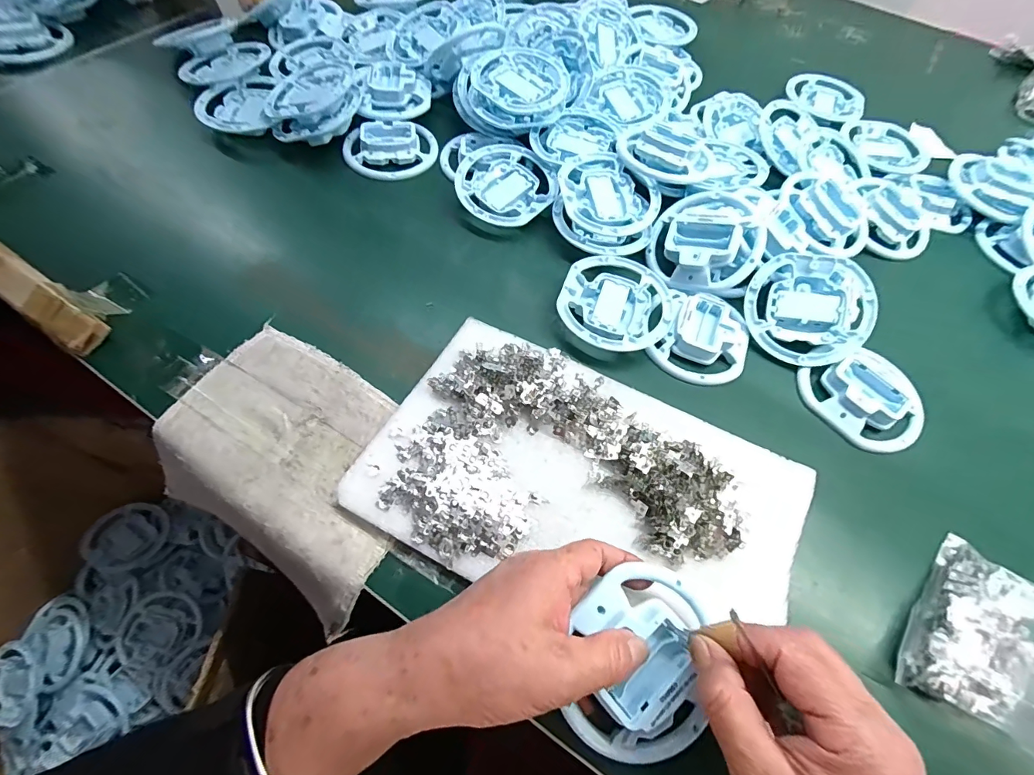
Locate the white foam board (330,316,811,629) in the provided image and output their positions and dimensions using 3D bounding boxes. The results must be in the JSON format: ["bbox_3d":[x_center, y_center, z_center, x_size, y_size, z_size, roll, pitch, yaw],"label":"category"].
[{"bbox_3d":[0.052,0.068,0.316,0.302,0.017,0.181,24,63,9],"label":"white foam board"}]

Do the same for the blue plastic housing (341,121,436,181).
[{"bbox_3d":[-0.141,-0.266,0.486,0.100,0.019,0.080,-2,62,-5],"label":"blue plastic housing"}]

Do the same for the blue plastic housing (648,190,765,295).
[{"bbox_3d":[0.178,-0.141,0.417,0.099,0.038,0.103,-2,65,18],"label":"blue plastic housing"}]

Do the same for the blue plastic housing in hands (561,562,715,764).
[{"bbox_3d":[0.073,0.161,0.256,0.091,0.028,0.106,4,76,-4],"label":"blue plastic housing in hands"}]

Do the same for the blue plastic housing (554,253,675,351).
[{"bbox_3d":[0.090,-0.074,0.399,0.099,0.020,0.104,19,62,6],"label":"blue plastic housing"}]

